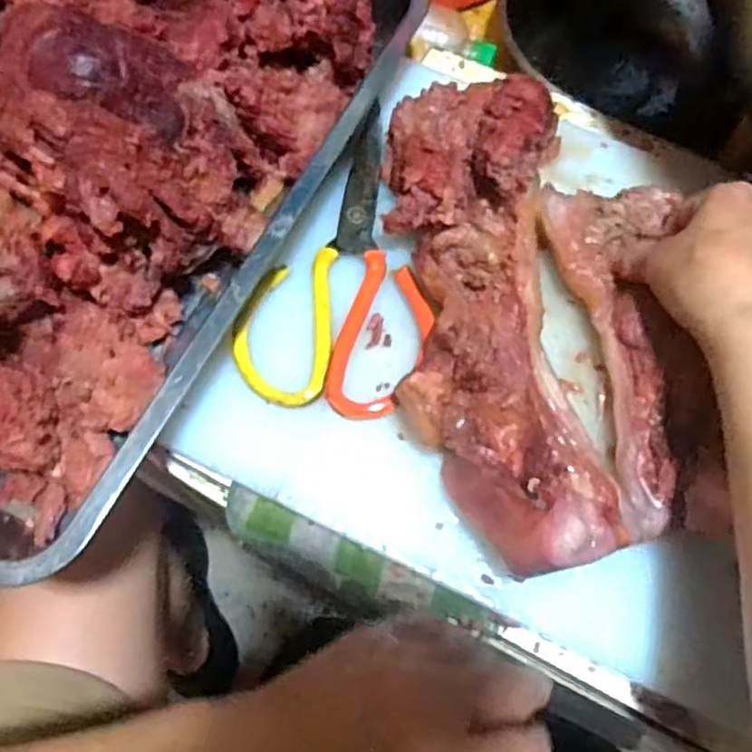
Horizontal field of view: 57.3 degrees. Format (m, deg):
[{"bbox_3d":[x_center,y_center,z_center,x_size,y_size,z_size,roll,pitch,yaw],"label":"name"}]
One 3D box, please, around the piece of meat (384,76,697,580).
[{"bbox_3d":[0.096,-0.047,0.389,0.166,0.045,0.298,0,69,-1],"label":"piece of meat"}]

